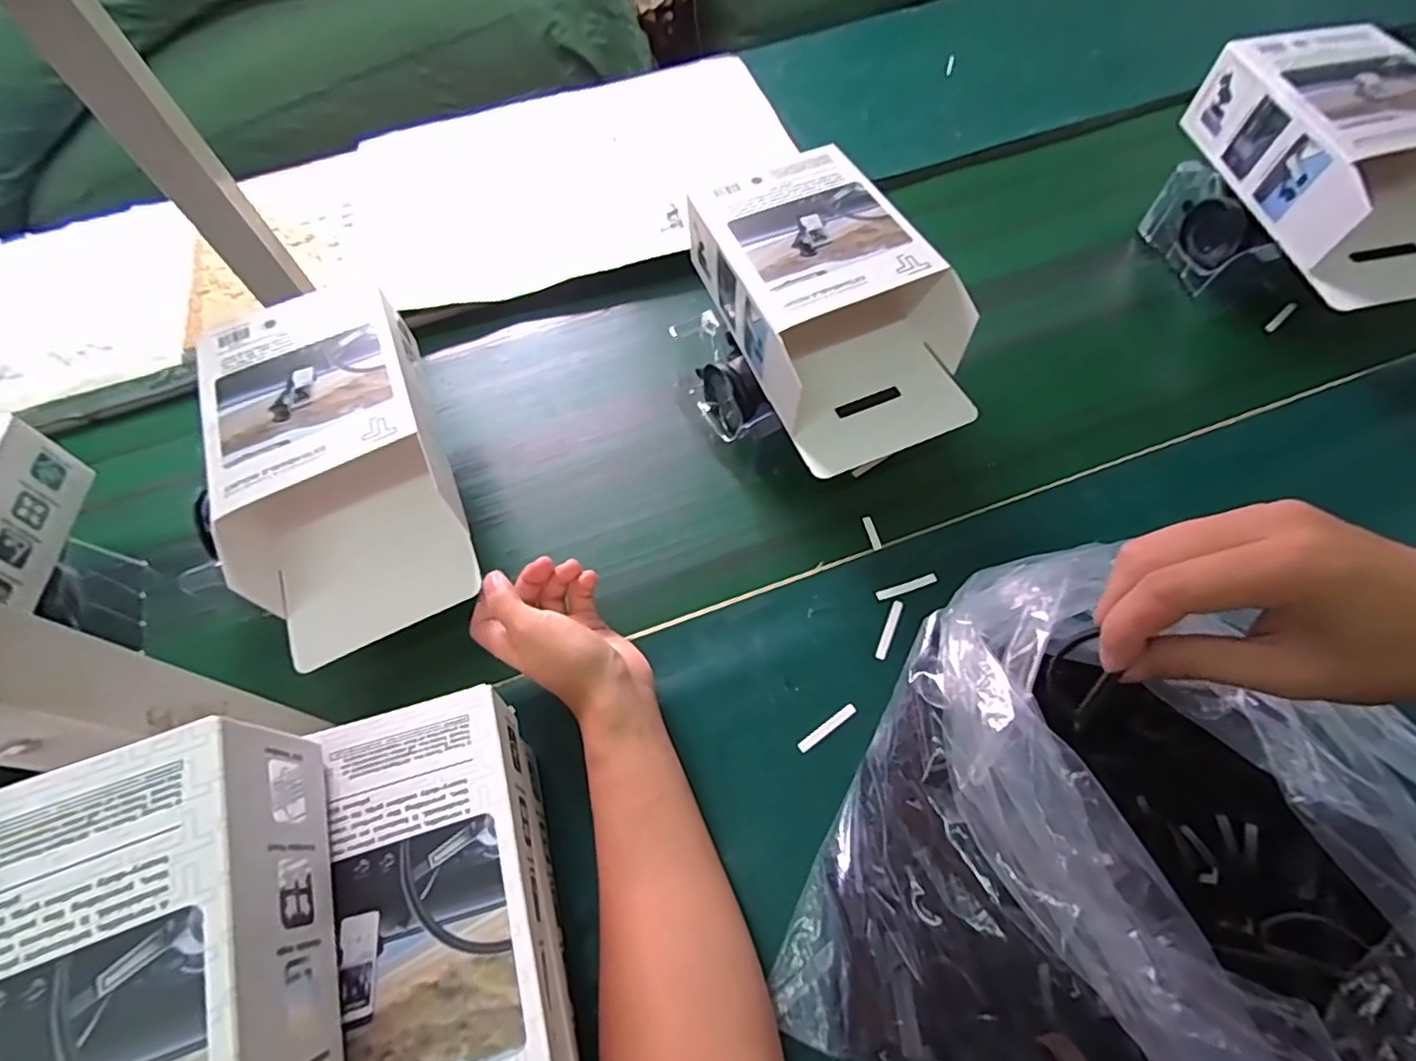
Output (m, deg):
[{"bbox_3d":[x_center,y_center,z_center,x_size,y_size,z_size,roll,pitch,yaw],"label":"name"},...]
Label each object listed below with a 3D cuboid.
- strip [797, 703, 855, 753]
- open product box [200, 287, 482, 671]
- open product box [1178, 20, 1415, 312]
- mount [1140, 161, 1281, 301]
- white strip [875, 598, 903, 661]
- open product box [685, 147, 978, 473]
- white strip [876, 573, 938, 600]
[{"bbox_3d":[0.079,0.130,0.412,0.046,0.004,0.007,-33,66,-13],"label":"strip"},{"bbox_3d":[-0.256,-0.051,0.442,0.138,0.088,0.249,-22,62,-8],"label":"open product box"},{"bbox_3d":[0.556,-0.319,0.534,0.147,0.086,0.251,-8,61,-1],"label":"open product box"},{"bbox_3d":[0.477,-0.286,0.599,0.038,0.068,0.126,-3,62,-22],"label":"mount"},{"bbox_3d":[0.130,0.070,0.444,0.007,0.004,0.046,22,66,14],"label":"white strip"},{"bbox_3d":[0.092,-0.176,0.478,0.137,0.072,0.244,-21,62,-8],"label":"open product box"},{"bbox_3d":[0.146,0.041,0.458,0.045,0.004,0.007,-17,63,-5],"label":"white strip"}]

